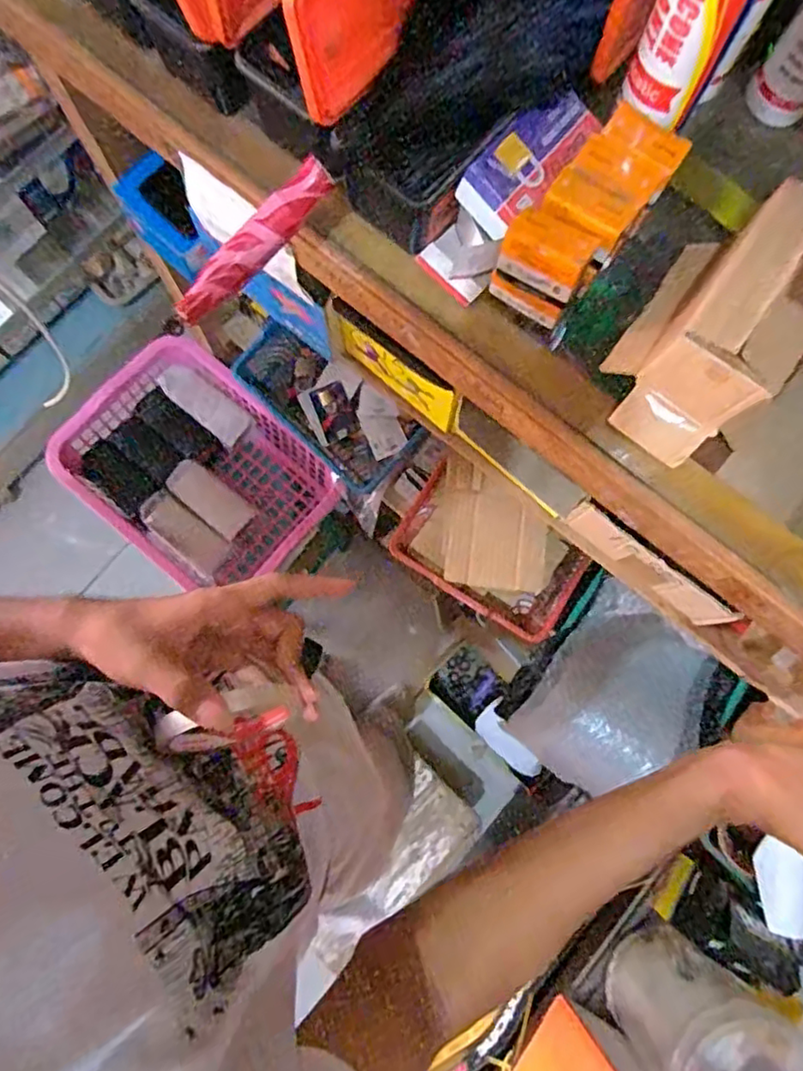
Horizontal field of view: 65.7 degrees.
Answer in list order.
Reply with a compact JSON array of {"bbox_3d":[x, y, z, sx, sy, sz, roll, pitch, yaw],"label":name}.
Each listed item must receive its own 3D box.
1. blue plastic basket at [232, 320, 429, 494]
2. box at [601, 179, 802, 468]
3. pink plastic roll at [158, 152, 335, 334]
[{"bbox_3d":[-0.109,-0.191,0.955,0.295,0.104,0.135,44,82,7],"label":"blue plastic basket"},{"bbox_3d":[0.194,-0.131,0.381,0.084,0.092,0.142,36,81,5],"label":"box"},{"bbox_3d":[-0.092,-0.168,0.372,0.130,0.022,0.018,-44,83,5],"label":"pink plastic roll"}]

